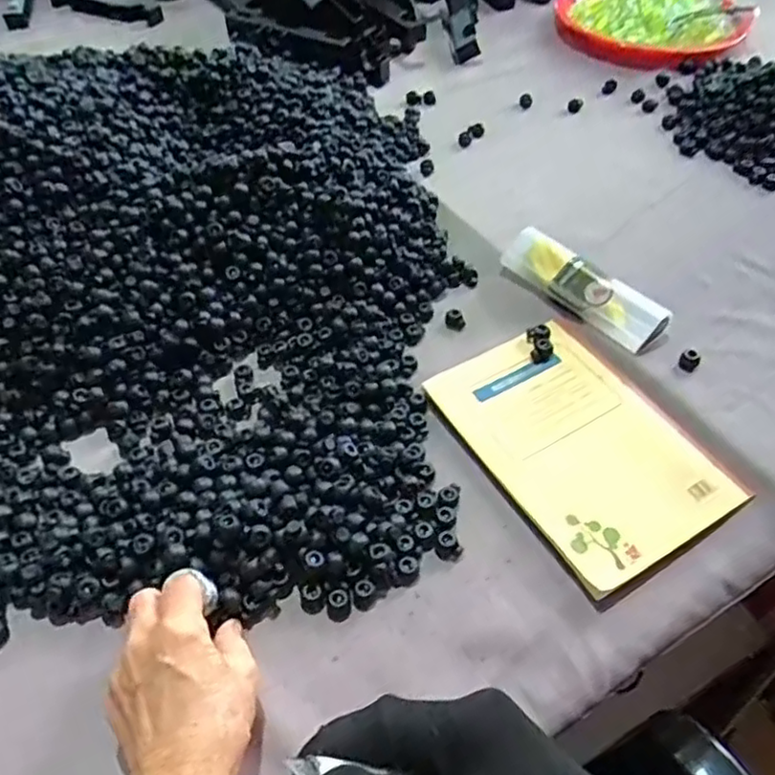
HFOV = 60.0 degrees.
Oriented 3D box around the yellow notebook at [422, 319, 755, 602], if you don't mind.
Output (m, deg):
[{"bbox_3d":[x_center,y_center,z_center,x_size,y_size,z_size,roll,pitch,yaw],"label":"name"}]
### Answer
[{"bbox_3d":[0.137,0.034,0.490,0.136,0.010,0.202,-24,54,-19],"label":"yellow notebook"}]

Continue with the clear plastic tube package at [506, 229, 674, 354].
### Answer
[{"bbox_3d":[0.163,-0.084,0.572,0.038,0.033,0.153,-31,56,-24],"label":"clear plastic tube package"}]

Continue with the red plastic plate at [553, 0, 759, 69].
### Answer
[{"bbox_3d":[0.357,-0.505,0.911,0.240,0.033,0.257,0,49,0],"label":"red plastic plate"}]

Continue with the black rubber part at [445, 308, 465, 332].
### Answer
[{"bbox_3d":[0.059,-0.059,0.583,0.017,0.009,0.019,5,50,5],"label":"black rubber part"}]

